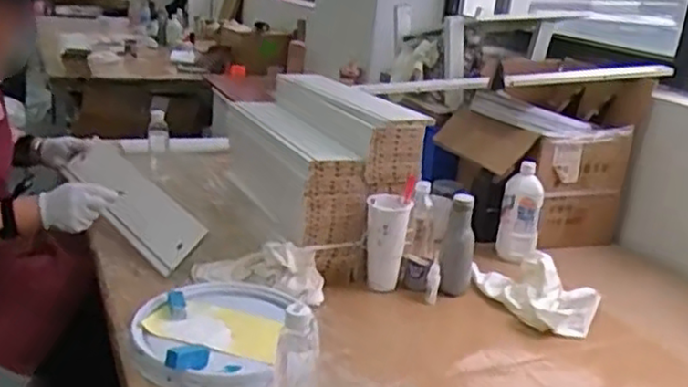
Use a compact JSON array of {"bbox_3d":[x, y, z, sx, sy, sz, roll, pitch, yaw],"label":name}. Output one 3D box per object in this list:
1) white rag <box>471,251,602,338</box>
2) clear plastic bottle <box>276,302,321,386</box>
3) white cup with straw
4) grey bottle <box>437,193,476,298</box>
[{"bbox_3d":[0.366,0.180,1.379,0.135,0.101,0.262,-4,21,-27],"label":"white rag"},{"bbox_3d":[-0.062,0.235,0.941,0.061,0.178,0.065,3,19,-8],"label":"clear plastic bottle"},{"bbox_3d":[0.085,0.083,1.393,0.079,0.204,0.084,5,19,-2],"label":"white cup with straw"},{"bbox_3d":[0.224,0.109,1.392,0.065,0.206,0.065,11,19,14],"label":"grey bottle"}]

